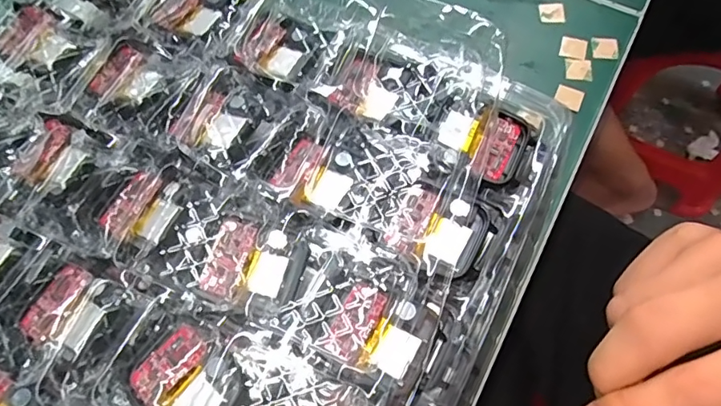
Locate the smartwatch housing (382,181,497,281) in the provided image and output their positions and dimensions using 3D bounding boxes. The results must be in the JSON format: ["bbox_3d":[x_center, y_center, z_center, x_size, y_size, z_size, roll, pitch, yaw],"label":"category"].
[{"bbox_3d":[0.033,0.012,0.211,0.040,0.008,0.033,22,69,11],"label":"smartwatch housing"}]

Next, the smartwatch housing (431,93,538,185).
[{"bbox_3d":[0.054,-0.030,0.222,0.040,0.008,0.033,25,69,13],"label":"smartwatch housing"}]

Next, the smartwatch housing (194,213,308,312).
[{"bbox_3d":[-0.043,0.024,0.201,0.037,0.012,0.033,14,67,8],"label":"smartwatch housing"}]

